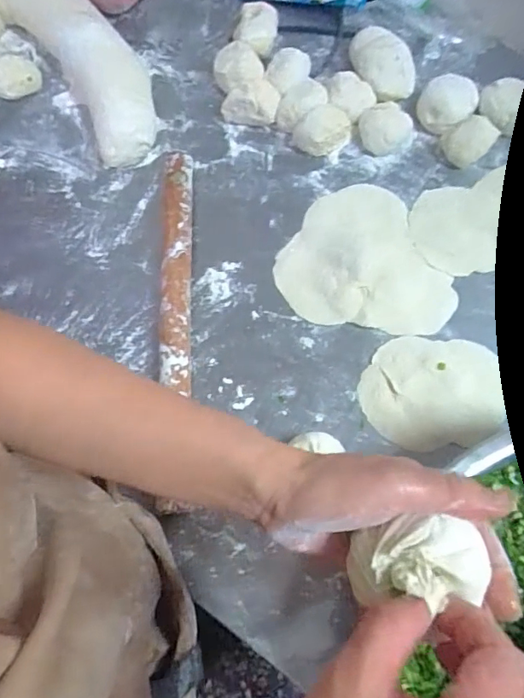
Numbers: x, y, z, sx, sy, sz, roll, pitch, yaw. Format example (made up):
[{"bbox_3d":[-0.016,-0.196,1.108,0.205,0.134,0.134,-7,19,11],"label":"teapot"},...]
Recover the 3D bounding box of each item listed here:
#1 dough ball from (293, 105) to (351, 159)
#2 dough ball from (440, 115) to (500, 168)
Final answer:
[{"bbox_3d":[0.073,-0.265,0.605,0.062,0.032,0.050,25,75,9],"label":"dough ball"},{"bbox_3d":[0.244,-0.248,0.589,0.048,0.034,0.050,-1,73,2],"label":"dough ball"}]

